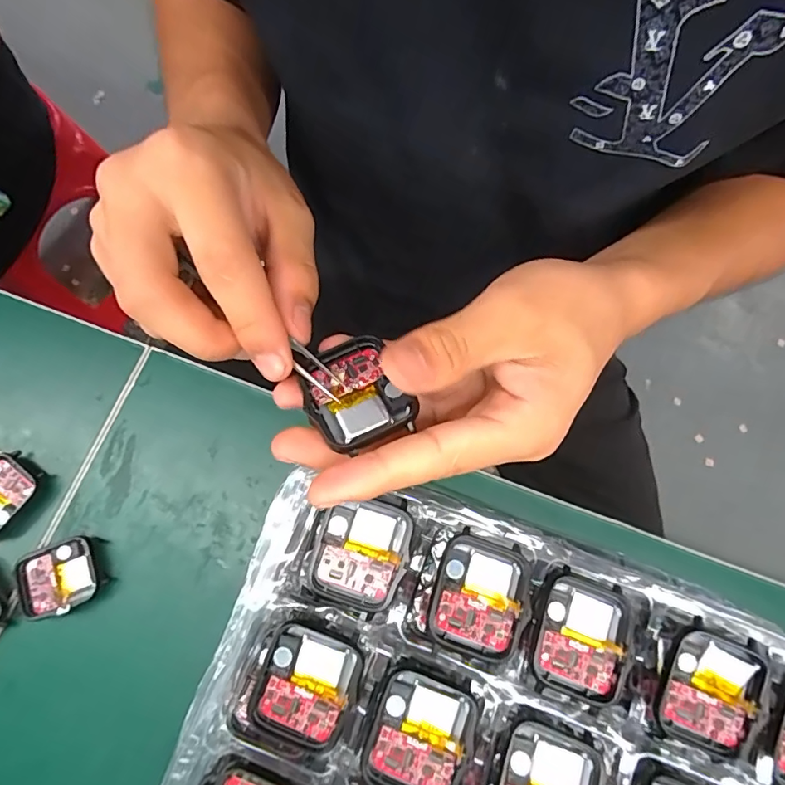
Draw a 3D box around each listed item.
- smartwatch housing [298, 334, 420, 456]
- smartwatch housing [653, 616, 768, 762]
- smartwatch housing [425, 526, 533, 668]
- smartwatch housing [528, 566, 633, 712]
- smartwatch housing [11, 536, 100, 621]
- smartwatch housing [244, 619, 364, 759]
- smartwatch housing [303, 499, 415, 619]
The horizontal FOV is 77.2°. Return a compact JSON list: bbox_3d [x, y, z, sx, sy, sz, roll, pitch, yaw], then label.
[{"bbox_3d":[-0.015,0.000,0.187,0.037,0.011,0.044,-32,77,-10],"label":"smartwatch housing"},{"bbox_3d":[0.126,0.119,0.196,0.036,0.007,0.045,23,77,5],"label":"smartwatch housing"},{"bbox_3d":[0.035,0.083,0.200,0.037,0.009,0.045,21,76,5],"label":"smartwatch housing"},{"bbox_3d":[0.077,0.100,0.203,0.039,0.008,0.046,19,76,4],"label":"smartwatch housing"},{"bbox_3d":[-0.189,0.106,0.279,0.042,0.010,0.038,-20,76,-7],"label":"smartwatch housing"},{"bbox_3d":[-0.034,0.116,0.193,0.038,0.005,0.042,22,76,5],"label":"smartwatch housing"},{"bbox_3d":[-0.014,0.066,0.205,0.039,0.005,0.045,21,76,5],"label":"smartwatch housing"}]

